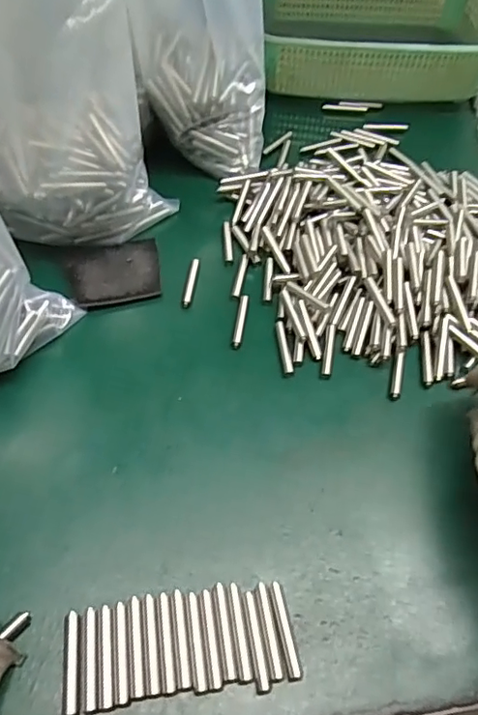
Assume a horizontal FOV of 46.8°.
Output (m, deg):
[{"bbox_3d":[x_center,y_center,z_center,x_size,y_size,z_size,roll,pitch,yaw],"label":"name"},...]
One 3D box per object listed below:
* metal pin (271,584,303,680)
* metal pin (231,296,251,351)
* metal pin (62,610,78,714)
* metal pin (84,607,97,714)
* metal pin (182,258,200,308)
[{"bbox_3d":[0.025,0.149,0.302,0.008,0.004,0.048,-6,56,-10],"label":"metal pin"},{"bbox_3d":[0.001,-0.028,0.425,0.008,0.005,0.049,10,55,1],"label":"metal pin"},{"bbox_3d":[-0.087,0.158,0.287,0.007,0.004,0.048,-5,56,-9],"label":"metal pin"},{"bbox_3d":[-0.078,0.157,0.288,0.006,0.004,0.048,-5,56,-9],"label":"metal pin"},{"bbox_3d":[-0.039,-0.062,0.448,0.008,0.007,0.049,9,55,1],"label":"metal pin"}]

